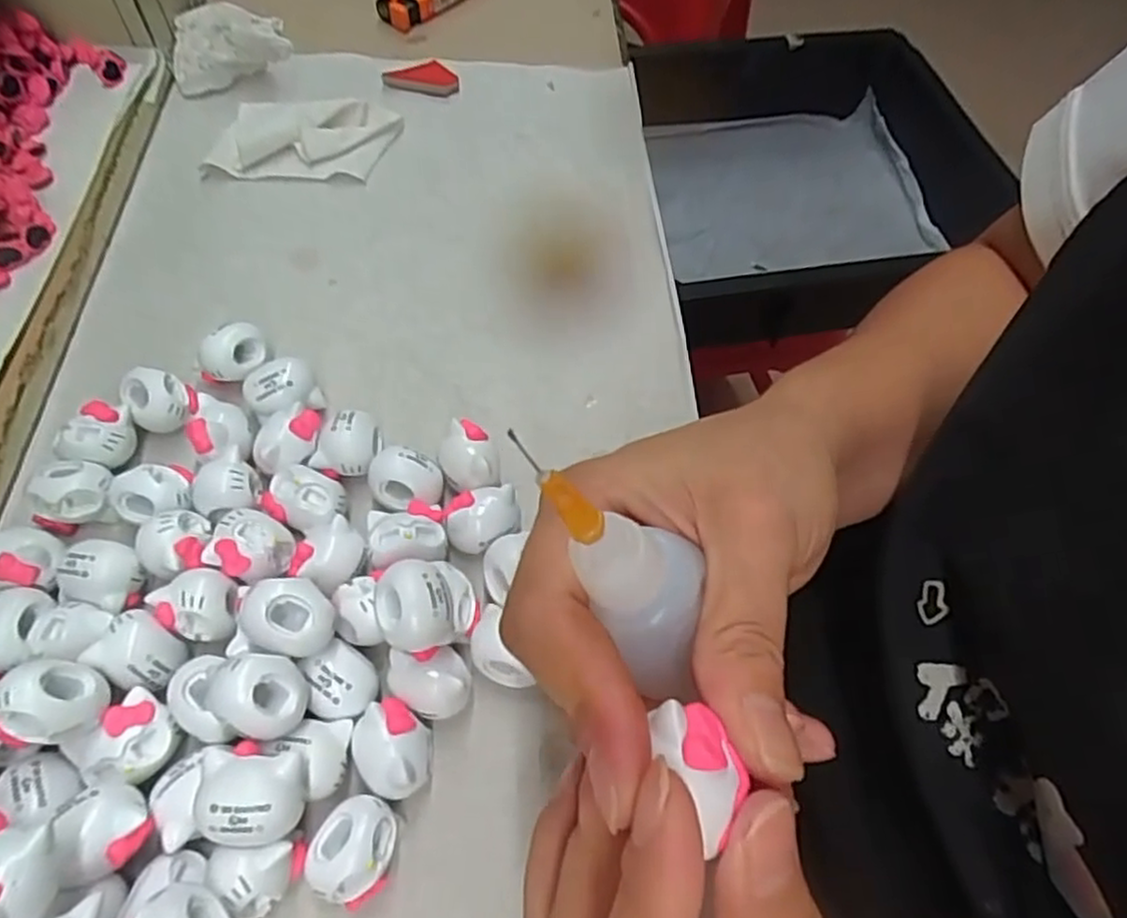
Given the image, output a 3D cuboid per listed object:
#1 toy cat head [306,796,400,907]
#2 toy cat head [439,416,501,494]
[{"bbox_3d":[-0.056,0.106,0.198,0.020,0.018,0.025,25,62,11],"label":"toy cat head"},{"bbox_3d":[-0.034,0.001,0.257,0.018,0.019,0.024,-17,62,-12],"label":"toy cat head"}]

